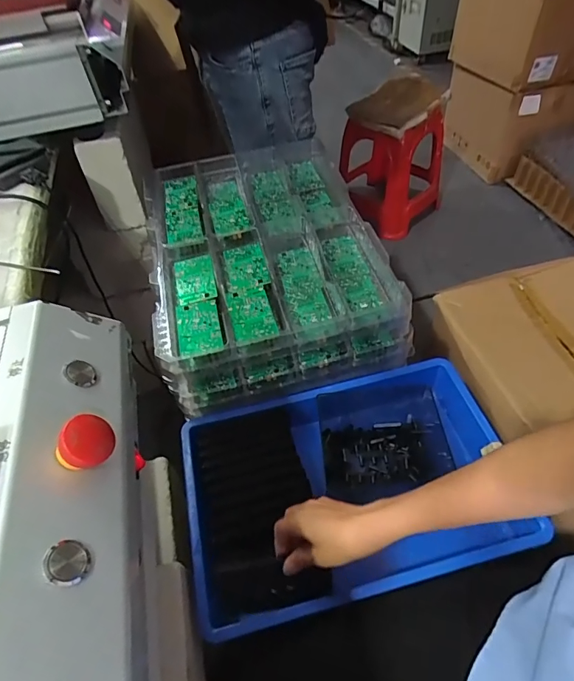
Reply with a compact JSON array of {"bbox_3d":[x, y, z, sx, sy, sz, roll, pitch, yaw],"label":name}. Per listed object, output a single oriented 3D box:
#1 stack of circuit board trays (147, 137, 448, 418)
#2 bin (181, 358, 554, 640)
[{"bbox_3d":[-0.048,-0.136,0.778,0.360,0.153,0.469,-14,49,-8],"label":"stack of circuit board trays"},{"bbox_3d":[0.091,0.203,0.622,0.443,0.091,0.292,-12,49,-5],"label":"bin"}]

